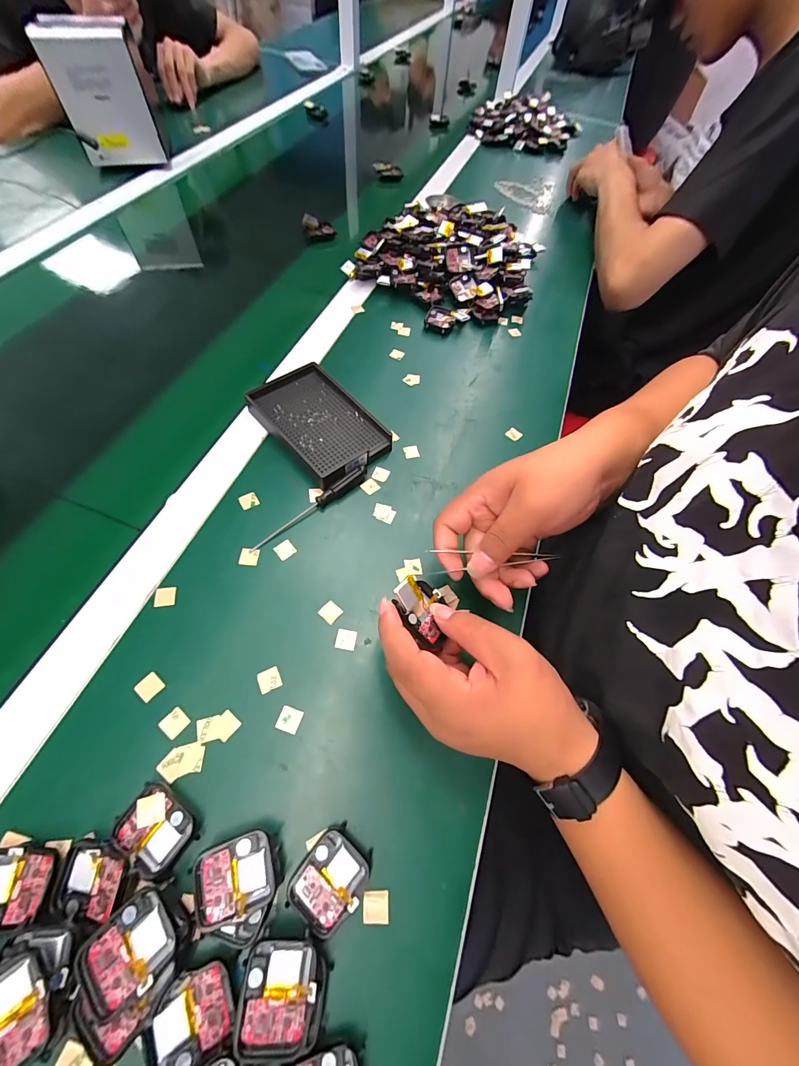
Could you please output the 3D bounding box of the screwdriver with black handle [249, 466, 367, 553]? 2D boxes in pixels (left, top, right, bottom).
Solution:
[{"bbox_3d":[-0.081,-0.025,0.348,0.129,0.014,0.011,-37,71,-22],"label":"screwdriver with black handle"}]

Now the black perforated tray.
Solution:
[{"bbox_3d":[-0.082,-0.118,0.395,0.087,0.025,0.138,-35,70,-21],"label":"black perforated tray"}]

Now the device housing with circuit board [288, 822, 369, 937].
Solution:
[{"bbox_3d":[-0.042,0.212,0.229,0.038,0.013,0.044,38,65,15],"label":"device housing with circuit board"}]

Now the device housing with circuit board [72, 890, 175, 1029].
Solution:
[{"bbox_3d":[-0.142,0.219,0.193,0.036,0.006,0.046,40,62,21],"label":"device housing with circuit board"}]

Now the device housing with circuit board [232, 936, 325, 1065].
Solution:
[{"bbox_3d":[-0.062,0.246,0.200,0.042,0.014,0.043,6,61,-2],"label":"device housing with circuit board"}]

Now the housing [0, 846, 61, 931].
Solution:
[{"bbox_3d":[-0.221,0.202,0.213,0.043,0.010,0.035,0,61,-5],"label":"housing"}]

